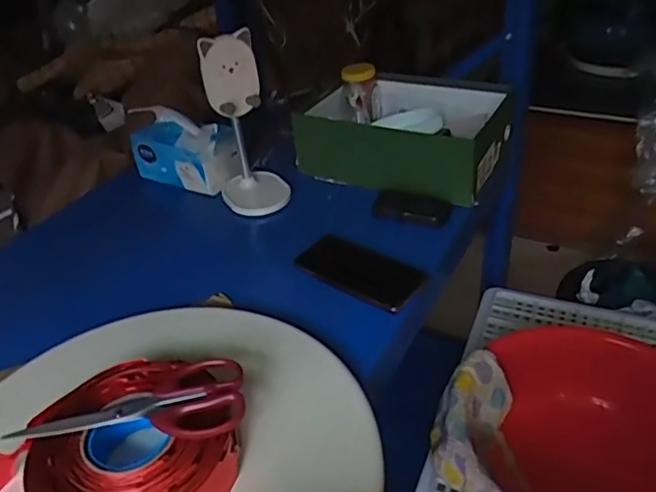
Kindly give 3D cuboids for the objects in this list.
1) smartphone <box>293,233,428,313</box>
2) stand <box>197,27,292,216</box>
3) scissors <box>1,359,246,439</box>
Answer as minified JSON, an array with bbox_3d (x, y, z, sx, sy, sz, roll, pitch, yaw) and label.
[{"bbox_3d":[0.040,0.029,0.730,0.154,0.013,0.075,26,54,31],"label":"smartphone"},{"bbox_3d":[-0.126,-0.173,0.843,0.083,0.243,0.106,-11,36,-8],"label":"stand"},{"bbox_3d":[-0.169,0.136,0.514,0.192,0.016,0.076,-2,36,4],"label":"scissors"}]

